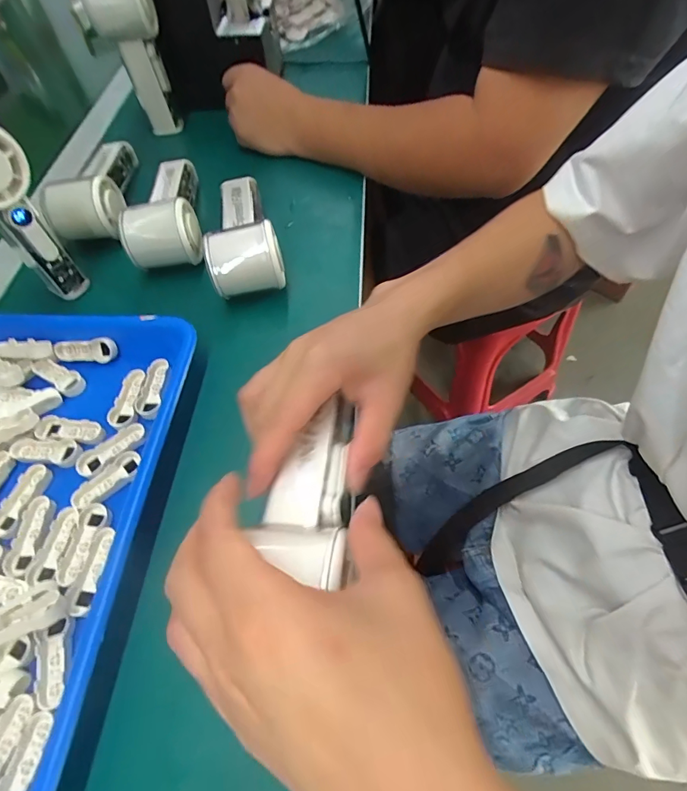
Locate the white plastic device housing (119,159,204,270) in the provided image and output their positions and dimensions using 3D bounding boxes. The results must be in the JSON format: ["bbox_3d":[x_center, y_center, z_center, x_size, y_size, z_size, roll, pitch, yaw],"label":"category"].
[{"bbox_3d":[-0.178,-0.192,0.425,0.067,0.051,0.148,-12,58,-3],"label":"white plastic device housing"}]

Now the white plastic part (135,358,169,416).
[{"bbox_3d":[-0.150,-0.007,0.336,0.013,0.009,0.050,1,59,6],"label":"white plastic part"}]

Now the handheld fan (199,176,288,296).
[{"bbox_3d":[-0.098,-0.158,0.408,0.062,0.055,0.150,-14,58,-5],"label":"handheld fan"}]

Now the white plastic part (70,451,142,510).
[{"bbox_3d":[-0.163,0.059,0.295,0.018,0.005,0.049,36,68,24],"label":"white plastic part"}]

